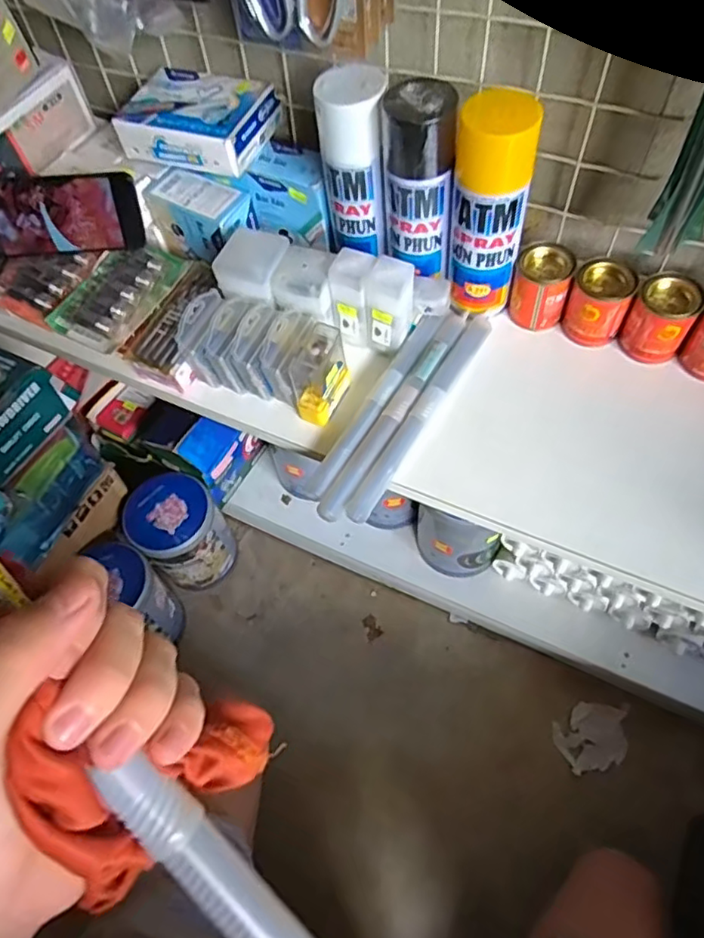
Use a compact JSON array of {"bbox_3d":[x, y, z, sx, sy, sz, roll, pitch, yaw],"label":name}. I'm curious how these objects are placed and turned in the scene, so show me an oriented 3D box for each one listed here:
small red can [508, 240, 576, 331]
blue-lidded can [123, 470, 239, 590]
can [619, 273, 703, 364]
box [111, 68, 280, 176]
[{"bbox_3d":[0.189,-0.181,0.596,0.053,0.068,0.050,-2,58,3],"label":"small red can"},{"bbox_3d":[-0.233,0.093,0.834,0.104,0.156,0.109,-2,58,3],"label":"blue-lidded can"},{"bbox_3d":[0.292,-0.142,0.563,0.054,0.067,0.047,26,64,19],"label":"can"},{"bbox_3d":[-0.159,-0.364,0.632,0.143,0.055,0.104,18,61,15],"label":"box"}]

